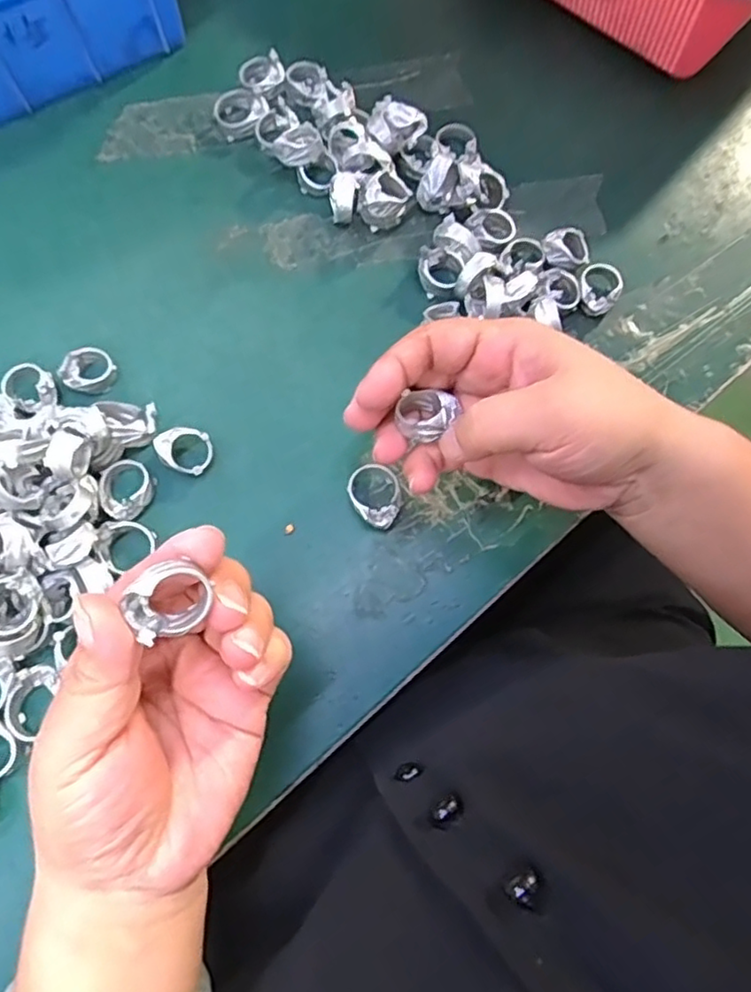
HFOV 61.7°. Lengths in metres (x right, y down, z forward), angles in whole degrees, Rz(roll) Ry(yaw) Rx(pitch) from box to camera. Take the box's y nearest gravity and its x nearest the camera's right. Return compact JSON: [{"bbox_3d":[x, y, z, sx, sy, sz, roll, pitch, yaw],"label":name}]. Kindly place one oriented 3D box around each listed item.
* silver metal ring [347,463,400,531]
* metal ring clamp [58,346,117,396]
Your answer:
[{"bbox_3d":[0.000,0.000,0.320,0.025,0.013,0.035,-19,75,-6],"label":"silver metal ring"},{"bbox_3d":[-0.153,-0.066,0.336,0.024,0.011,0.024,0,74,-1],"label":"metal ring clamp"}]

